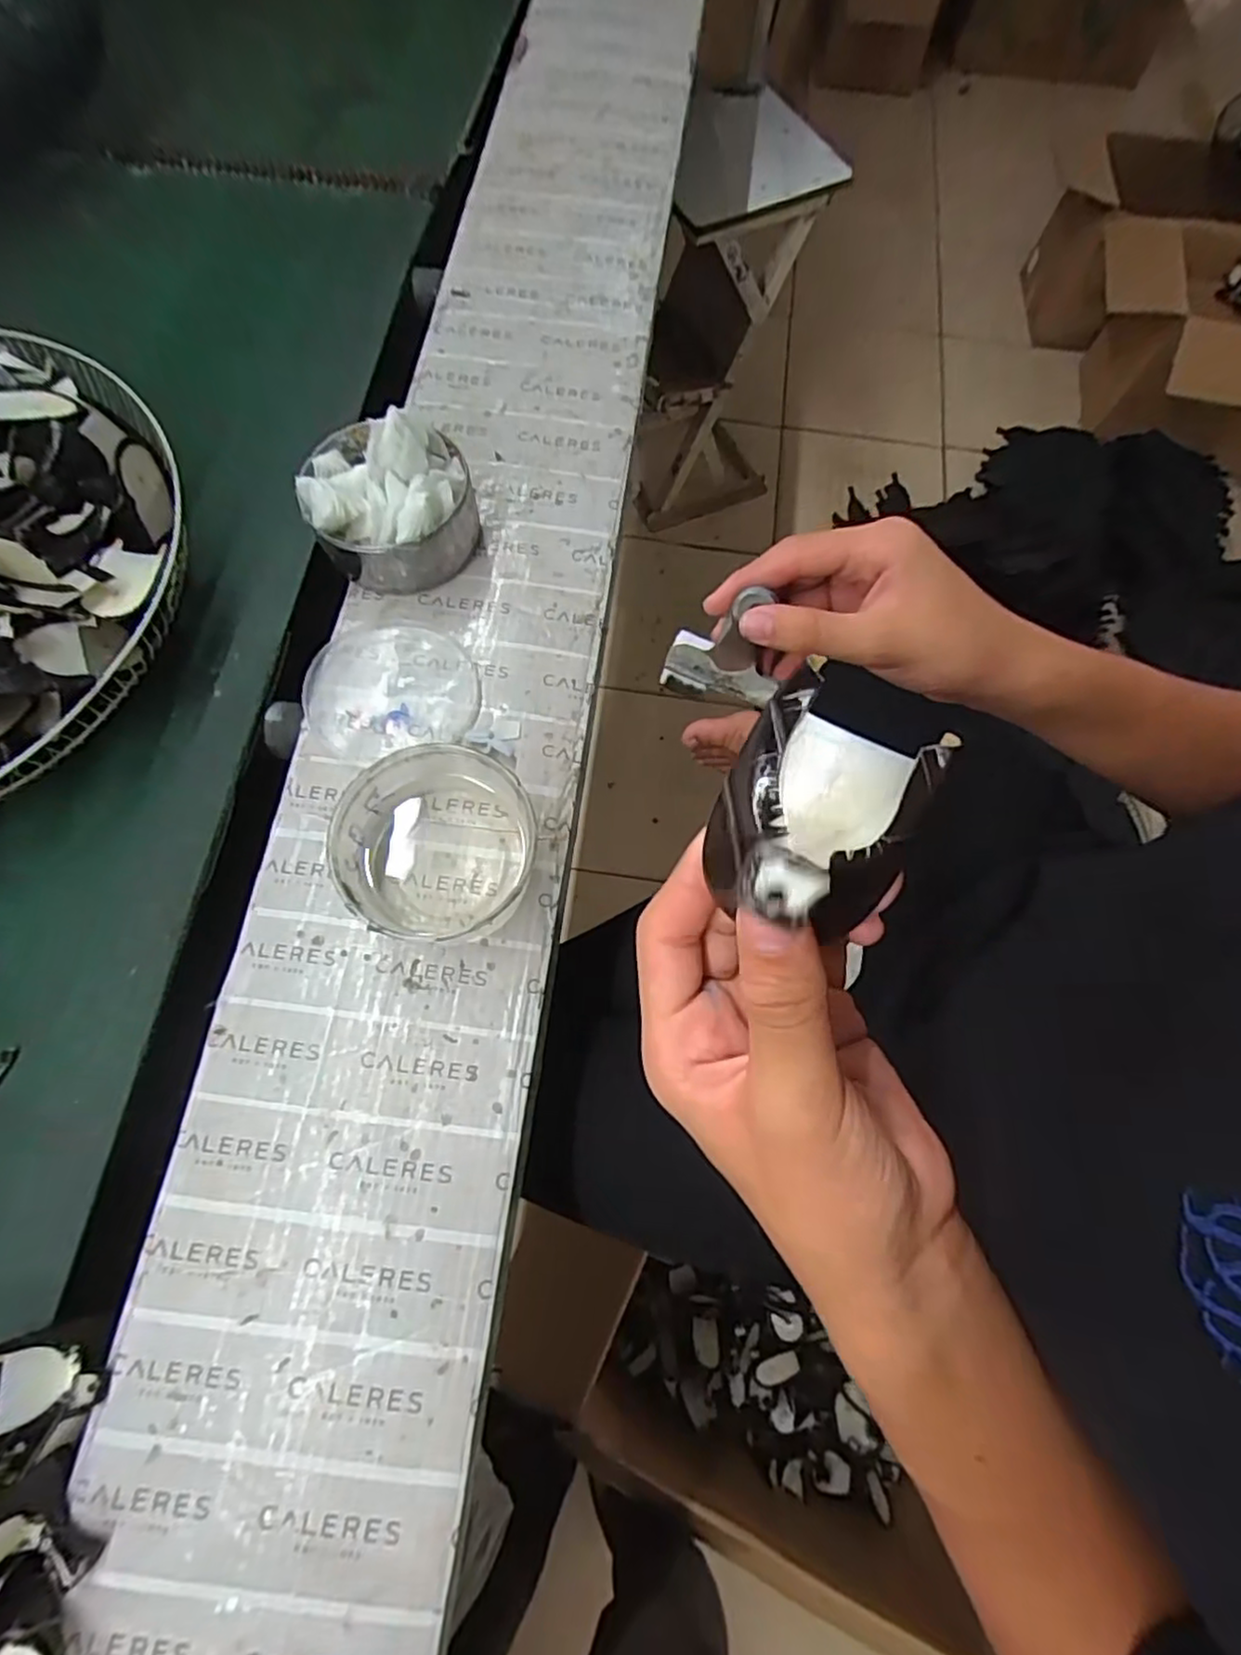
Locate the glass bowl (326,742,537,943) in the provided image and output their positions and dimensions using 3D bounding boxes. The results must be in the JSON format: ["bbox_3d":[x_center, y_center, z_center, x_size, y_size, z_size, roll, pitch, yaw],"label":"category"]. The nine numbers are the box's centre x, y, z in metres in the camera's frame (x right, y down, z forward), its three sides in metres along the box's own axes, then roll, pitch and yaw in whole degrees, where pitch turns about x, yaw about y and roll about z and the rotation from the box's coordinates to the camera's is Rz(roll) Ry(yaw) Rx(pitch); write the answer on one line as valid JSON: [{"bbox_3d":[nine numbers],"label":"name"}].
[{"bbox_3d":[-0.108,0.011,0.427,0.112,0.062,0.104,1,71,-2],"label":"glass bowl"}]

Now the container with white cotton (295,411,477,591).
[{"bbox_3d":[-0.167,-0.241,0.505,0.112,0.087,0.117,1,71,-2],"label":"container with white cotton"}]

